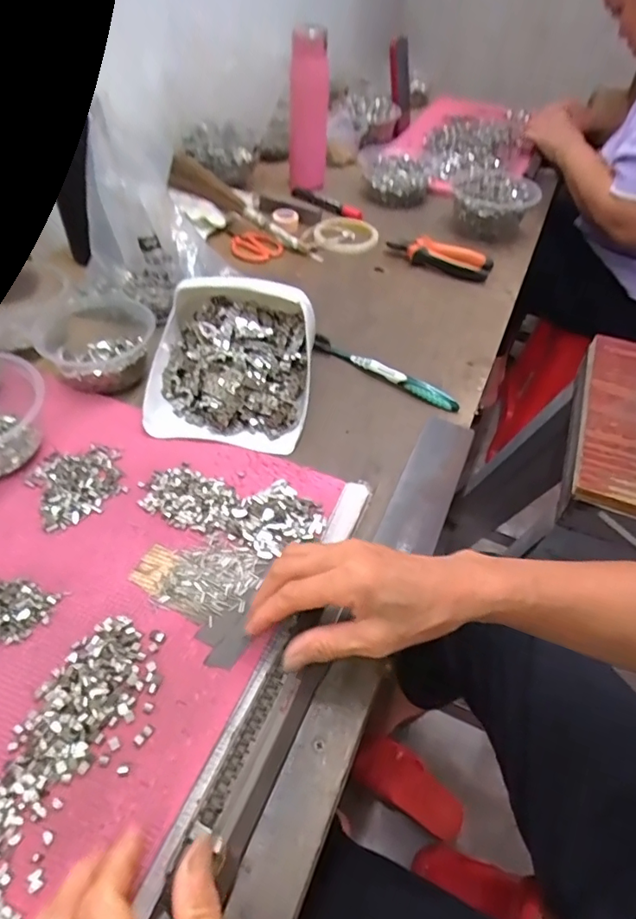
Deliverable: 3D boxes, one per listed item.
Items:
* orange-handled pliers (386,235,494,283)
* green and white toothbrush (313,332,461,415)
[{"bbox_3d":[0.172,-0.290,0.742,0.144,0.033,0.044,14,49,8],"label":"orange-handled pliers"},{"bbox_3d":[0.072,-0.096,0.575,0.177,0.020,0.016,29,53,19],"label":"green and white toothbrush"}]

